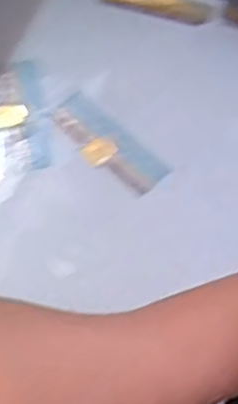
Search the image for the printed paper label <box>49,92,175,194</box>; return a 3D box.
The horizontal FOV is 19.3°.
[{"bbox_3d":[-0.008,-0.040,0.493,0.090,0.006,0.037,42,68,14],"label":"printed paper label"}]

